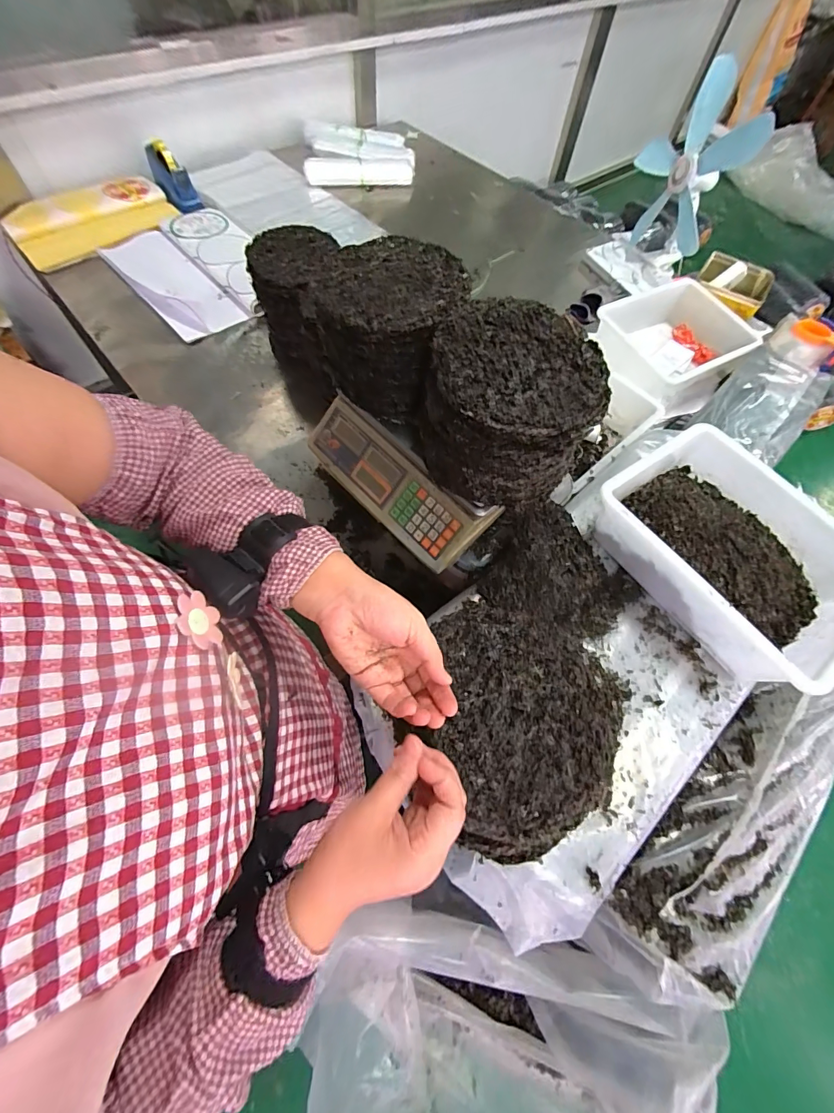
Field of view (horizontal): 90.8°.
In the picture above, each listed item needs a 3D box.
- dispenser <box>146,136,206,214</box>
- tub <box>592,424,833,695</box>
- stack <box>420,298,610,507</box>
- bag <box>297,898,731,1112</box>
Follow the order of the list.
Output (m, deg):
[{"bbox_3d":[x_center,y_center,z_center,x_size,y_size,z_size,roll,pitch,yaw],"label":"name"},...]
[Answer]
[{"bbox_3d":[-0.754,-1.175,1.289,0.074,0.121,0.193,-40,72,-20],"label":"dispenser"},{"bbox_3d":[0.478,-0.013,0.629,0.268,0.101,0.351,-31,69,-18],"label":"tub"},{"bbox_3d":[0.117,-0.194,0.538,0.205,0.138,0.204,2,63,-3],"label":"stack"},{"bbox_3d":[0.141,0.760,0.640,0.590,0.279,0.390,-3,63,-5],"label":"bag"}]

